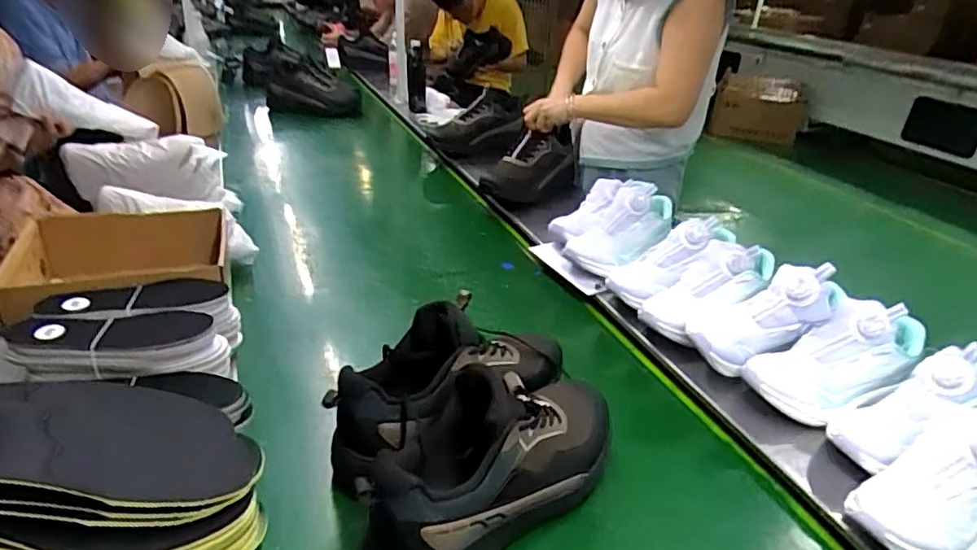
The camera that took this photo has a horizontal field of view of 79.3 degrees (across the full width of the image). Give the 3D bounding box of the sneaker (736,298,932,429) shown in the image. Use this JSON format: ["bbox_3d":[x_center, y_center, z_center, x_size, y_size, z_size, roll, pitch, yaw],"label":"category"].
[{"bbox_3d":[0.426,0.102,0.738,0.203,0.095,0.115,-27,31,2],"label":"sneaker"}]

